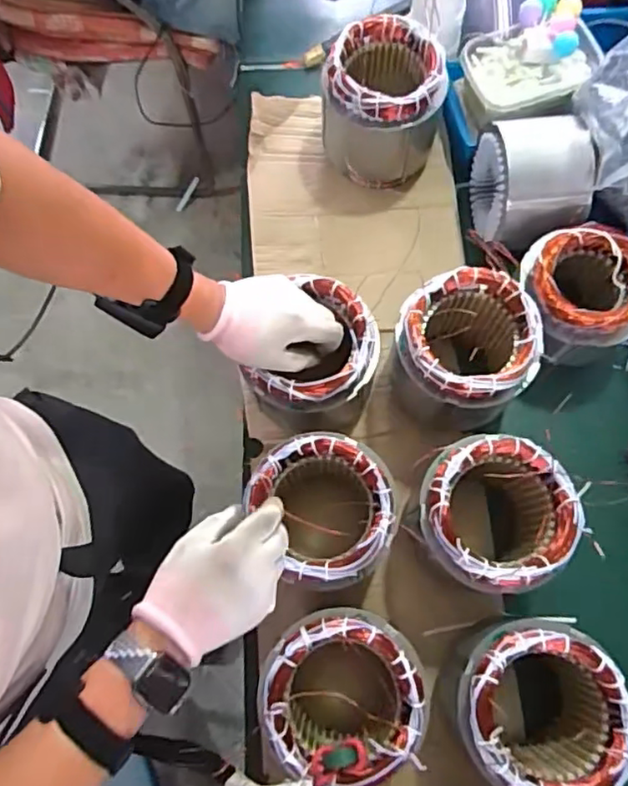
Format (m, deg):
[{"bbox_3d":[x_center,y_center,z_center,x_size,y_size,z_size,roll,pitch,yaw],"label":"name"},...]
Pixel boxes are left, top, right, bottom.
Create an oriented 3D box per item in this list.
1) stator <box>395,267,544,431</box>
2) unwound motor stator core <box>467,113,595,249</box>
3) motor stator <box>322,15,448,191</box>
[{"bbox_3d":[0.169,-0.040,0.704,0.139,0.163,0.145,0,72,1],"label":"stator"},{"bbox_3d":[0.268,-0.246,0.752,0.105,0.119,0.147,-5,72,-1],"label":"unwound motor stator core"},{"bbox_3d":[0.090,-0.372,0.812,0.148,0.179,0.135,10,73,4],"label":"motor stator"}]

